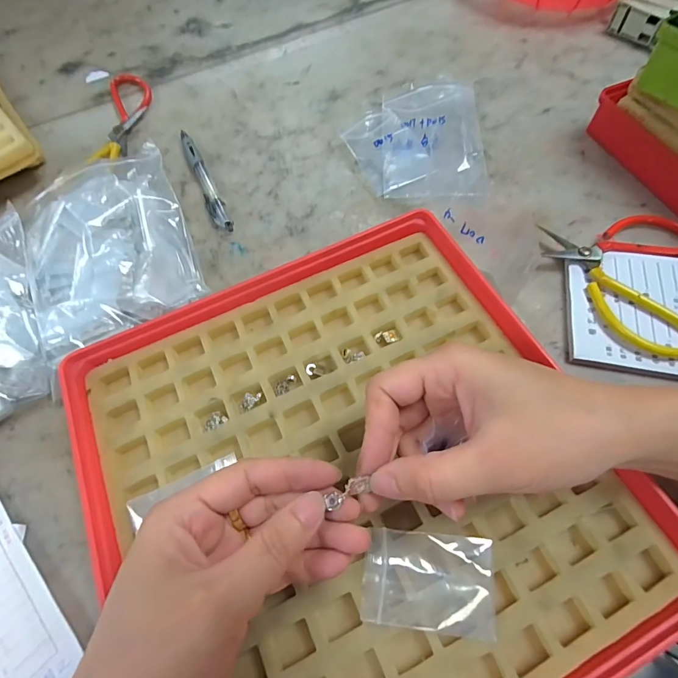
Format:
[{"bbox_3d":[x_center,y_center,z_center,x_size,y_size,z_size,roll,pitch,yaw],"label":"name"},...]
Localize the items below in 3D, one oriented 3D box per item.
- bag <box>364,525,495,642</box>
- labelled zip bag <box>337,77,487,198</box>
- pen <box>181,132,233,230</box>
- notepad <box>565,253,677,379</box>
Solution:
[{"bbox_3d":[0.044,0.119,0.195,0.064,0.013,0.042,4,63,4],"label":"bag"},{"bbox_3d":[0.071,-0.187,0.370,0.120,0.017,0.135,-1,63,2],"label":"labelled zip bag"},{"bbox_3d":[-0.122,-0.144,0.360,0.014,0.010,0.132,-23,65,-9],"label":"pen"},{"bbox_3d":[0.210,-0.019,0.280,0.090,0.013,0.097,9,64,7],"label":"notepad"}]

